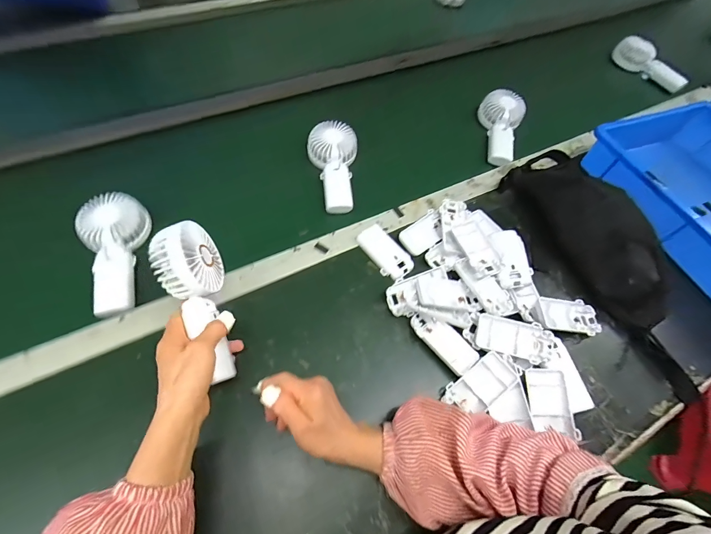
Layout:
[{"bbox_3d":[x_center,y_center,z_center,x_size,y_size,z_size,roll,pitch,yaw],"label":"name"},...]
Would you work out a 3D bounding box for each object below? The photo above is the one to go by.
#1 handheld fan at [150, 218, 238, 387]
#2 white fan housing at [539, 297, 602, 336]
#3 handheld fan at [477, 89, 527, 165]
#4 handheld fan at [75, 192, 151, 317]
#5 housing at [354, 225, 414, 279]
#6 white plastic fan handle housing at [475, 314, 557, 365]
[{"bbox_3d":[-0.176,0.040,0.375,0.059,0.074,0.174,-17,90,-14],"label":"handheld fan"},{"bbox_3d":[0.300,0.069,0.464,0.096,0.017,0.049,10,58,-18],"label":"white fan housing"},{"bbox_3d":[0.303,-0.279,0.680,0.085,0.050,0.172,7,78,-1],"label":"handheld fan"},{"bbox_3d":[-0.343,-0.020,0.470,0.079,0.034,0.176,-10,74,-10],"label":"handheld fan"},{"bbox_3d":[0.044,-0.026,0.504,0.048,0.015,0.098,-28,66,-19],"label":"housing"},{"bbox_3d":[0.211,0.094,0.430,0.100,0.019,0.047,17,60,5],"label":"white plastic fan handle housing"}]

